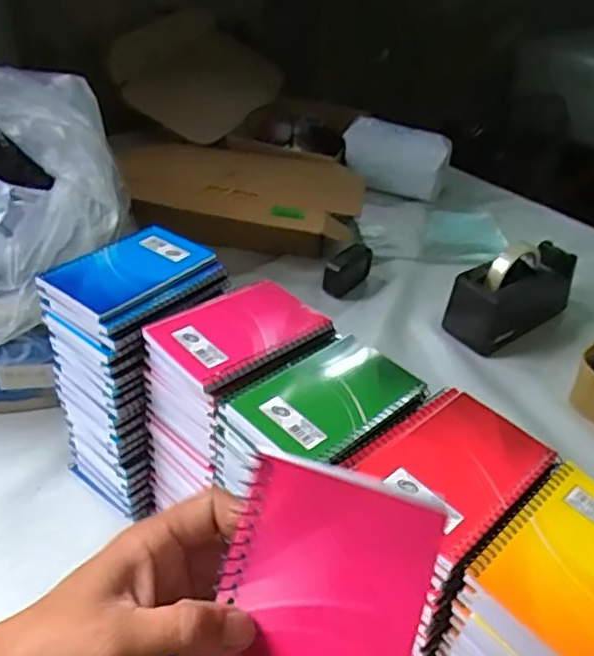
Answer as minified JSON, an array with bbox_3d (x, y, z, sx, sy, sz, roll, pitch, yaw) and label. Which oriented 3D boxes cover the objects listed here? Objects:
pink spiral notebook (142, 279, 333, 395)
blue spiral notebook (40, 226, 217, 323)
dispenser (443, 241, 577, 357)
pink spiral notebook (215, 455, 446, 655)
[{"bbox_3d":[-0.048,0.000,0.520,0.122,0.015,0.087,-25,47,-35],"label":"pink spiral notebook"},{"bbox_3d":[-0.145,-0.052,0.559,0.085,0.011,0.129,29,42,28],"label":"blue spiral notebook"},{"bbox_3d":[0.307,-0.055,0.905,0.207,0.120,0.075,-23,45,-34],"label":"dispenser"},{"bbox_3d":[0.004,0.123,0.258,0.080,0.127,0.004,16,-4,11],"label":"pink spiral notebook"}]

